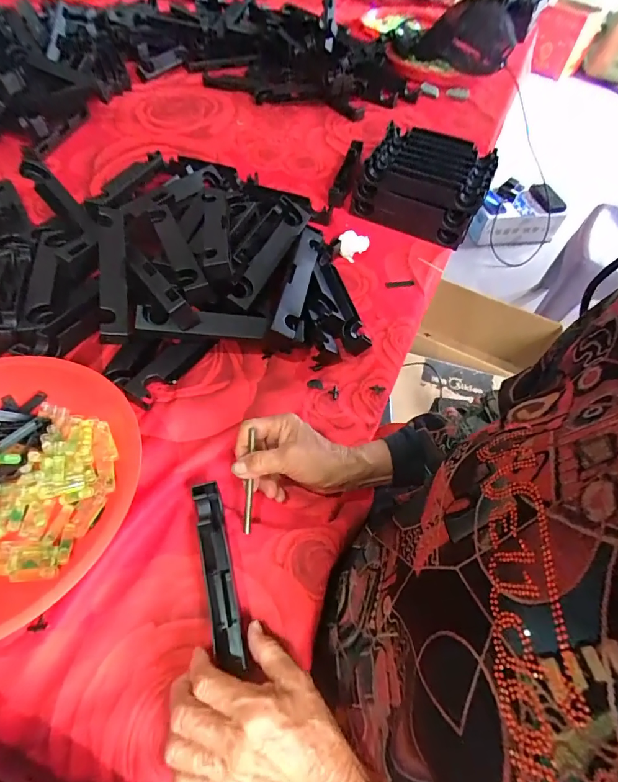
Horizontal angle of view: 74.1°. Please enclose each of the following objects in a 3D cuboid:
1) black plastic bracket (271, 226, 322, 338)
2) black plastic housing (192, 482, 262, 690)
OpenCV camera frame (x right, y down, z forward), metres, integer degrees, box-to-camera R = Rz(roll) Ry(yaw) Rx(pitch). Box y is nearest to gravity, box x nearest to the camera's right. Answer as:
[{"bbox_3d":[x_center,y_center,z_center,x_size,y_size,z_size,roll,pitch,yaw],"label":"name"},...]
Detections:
[{"bbox_3d":[-0.011,-0.151,0.527,0.026,0.021,0.198,11,55,4],"label":"black plastic bracket"},{"bbox_3d":[-0.081,0.160,0.364,0.023,0.021,0.154,-11,66,-11],"label":"black plastic housing"}]

